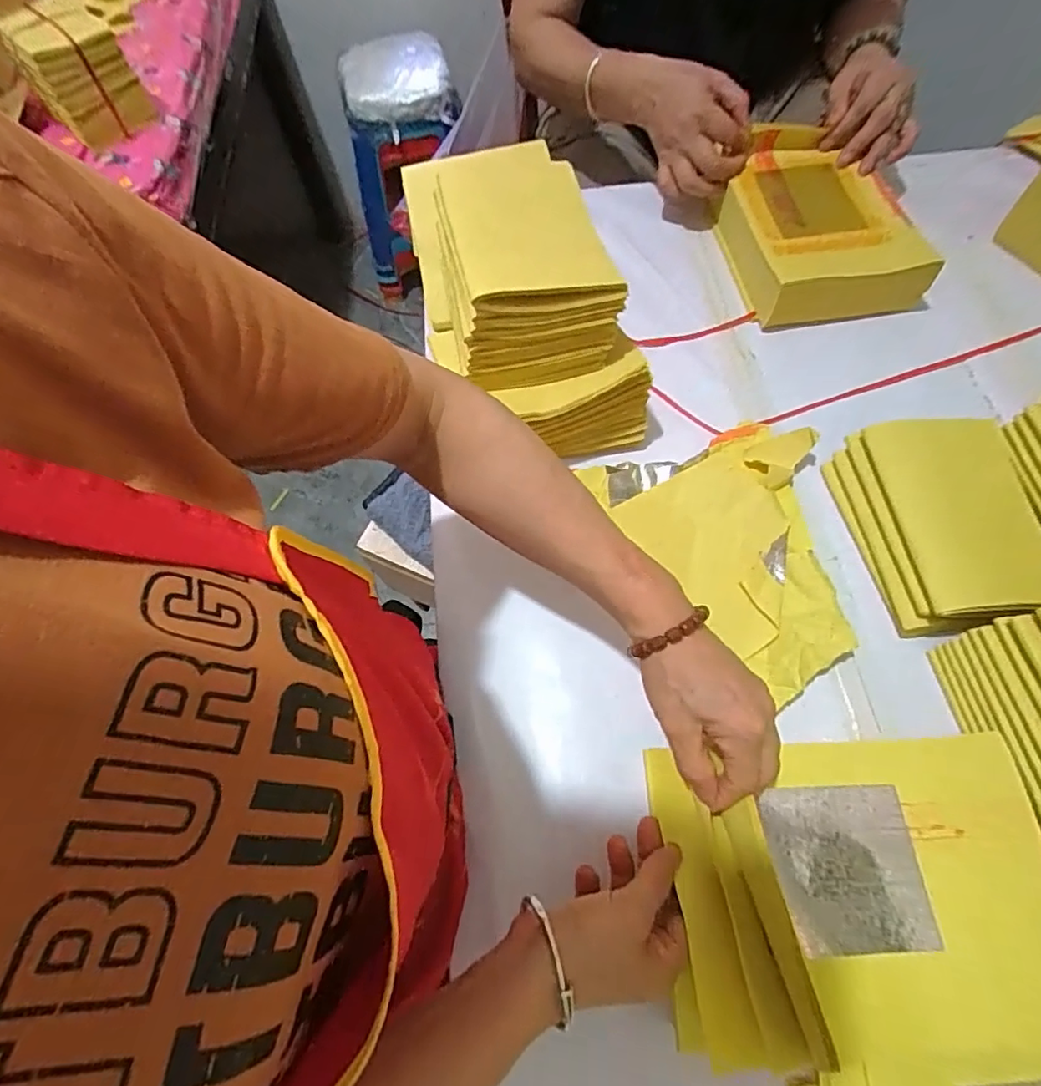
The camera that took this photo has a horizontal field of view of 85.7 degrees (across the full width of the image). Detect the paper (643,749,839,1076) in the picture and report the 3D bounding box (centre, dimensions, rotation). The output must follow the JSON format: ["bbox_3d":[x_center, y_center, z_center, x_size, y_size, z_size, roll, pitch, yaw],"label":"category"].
[{"bbox_3d":[0.115,0.199,0.319,0.078,0.011,0.151,-25,55,38],"label":"paper"}]

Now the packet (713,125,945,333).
[{"bbox_3d":[0.308,-0.344,0.606,0.179,0.059,0.225,-7,64,-2],"label":"packet"}]

